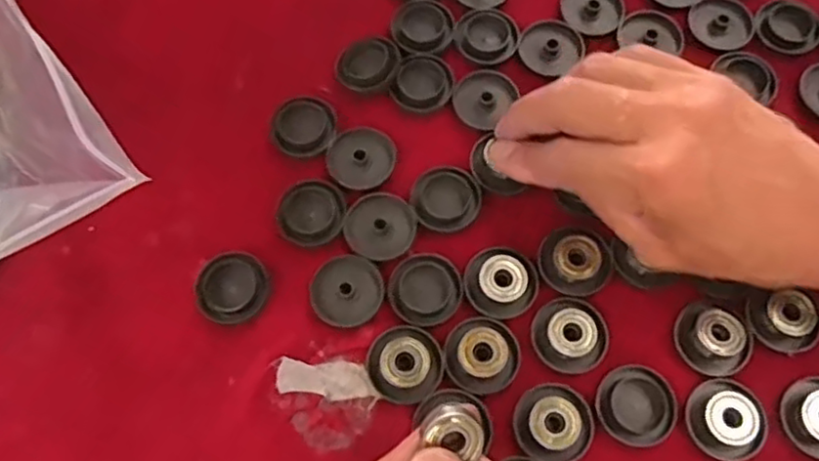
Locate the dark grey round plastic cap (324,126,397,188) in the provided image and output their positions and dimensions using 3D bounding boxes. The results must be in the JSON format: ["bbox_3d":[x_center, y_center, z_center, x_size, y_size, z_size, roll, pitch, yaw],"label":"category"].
[{"bbox_3d":[-0.024,-0.036,0.332,0.032,0.004,0.033,0,70,1],"label":"dark grey round plastic cap"}]

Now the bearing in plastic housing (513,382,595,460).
[{"bbox_3d":[0.062,0.082,0.287,0.033,0.009,0.032,0,70,1],"label":"bearing in plastic housing"}]

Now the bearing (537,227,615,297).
[{"bbox_3d":[0.076,0.014,0.312,0.033,0.007,0.031,0,70,1],"label":"bearing"}]

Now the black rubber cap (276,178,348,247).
[{"bbox_3d":[-0.047,-0.009,0.321,0.031,0.004,0.032,0,70,1],"label":"black rubber cap"}]

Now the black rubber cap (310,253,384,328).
[{"bbox_3d":[-0.029,0.027,0.309,0.032,0.005,0.033,0,70,1],"label":"black rubber cap"}]

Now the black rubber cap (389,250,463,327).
[{"bbox_3d":[0.007,0.027,0.309,0.032,0.004,0.032,0,70,1],"label":"black rubber cap"}]

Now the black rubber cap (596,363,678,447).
[{"bbox_3d":[0.098,0.076,0.294,0.033,0.004,0.033,0,70,1],"label":"black rubber cap"}]

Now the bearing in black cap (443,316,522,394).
[{"bbox_3d":[0.032,0.054,0.296,0.031,0.009,0.032,0,70,1],"label":"bearing in black cap"}]

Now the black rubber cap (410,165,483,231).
[{"bbox_3d":[0.018,-0.016,0.323,0.032,0.004,0.032,0,70,1],"label":"black rubber cap"}]

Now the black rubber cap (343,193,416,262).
[{"bbox_3d":[-0.014,-0.003,0.318,0.032,0.004,0.032,0,70,1],"label":"black rubber cap"}]

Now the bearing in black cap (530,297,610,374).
[{"bbox_3d":[0.072,0.045,0.299,0.033,0.009,0.032,0,70,1],"label":"bearing in black cap"}]

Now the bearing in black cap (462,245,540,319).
[{"bbox_3d":[0.041,0.024,0.307,0.032,0.009,0.031,0,70,1],"label":"bearing in black cap"}]

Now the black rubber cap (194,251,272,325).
[{"bbox_3d":[-0.081,0.026,0.311,0.032,0.008,0.033,0,70,1],"label":"black rubber cap"}]

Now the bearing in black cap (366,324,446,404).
[{"bbox_3d":[-0.002,0.057,0.295,0.033,0.010,0.032,0,70,1],"label":"bearing in black cap"}]

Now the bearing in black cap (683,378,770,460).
[{"bbox_3d":[0.134,0.079,0.287,0.031,0.011,0.033,0,70,1],"label":"bearing in black cap"}]

